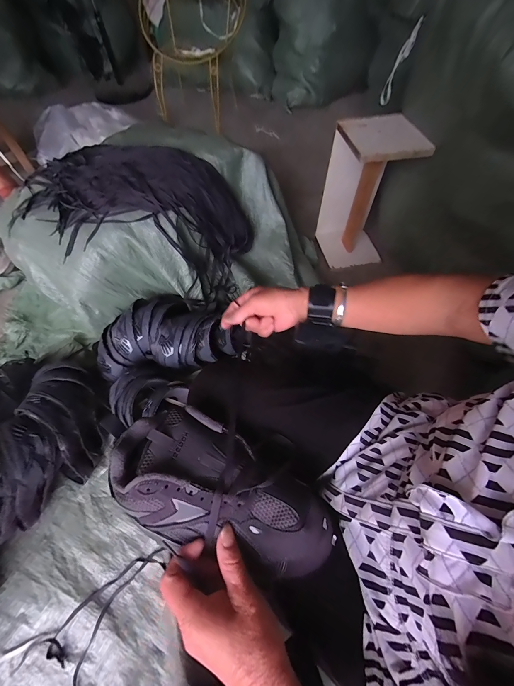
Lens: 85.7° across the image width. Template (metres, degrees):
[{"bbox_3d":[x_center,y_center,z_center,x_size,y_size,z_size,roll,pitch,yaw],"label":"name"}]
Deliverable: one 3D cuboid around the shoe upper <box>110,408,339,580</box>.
[{"bbox_3d":[-0.033,0.159,0.291,0.249,0.053,0.118,26,67,2],"label":"shoe upper"}]

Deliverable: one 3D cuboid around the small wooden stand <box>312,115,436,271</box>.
[{"bbox_3d":[0.369,-0.488,0.968,0.246,0.428,0.190,-10,61,-6],"label":"small wooden stand"}]

